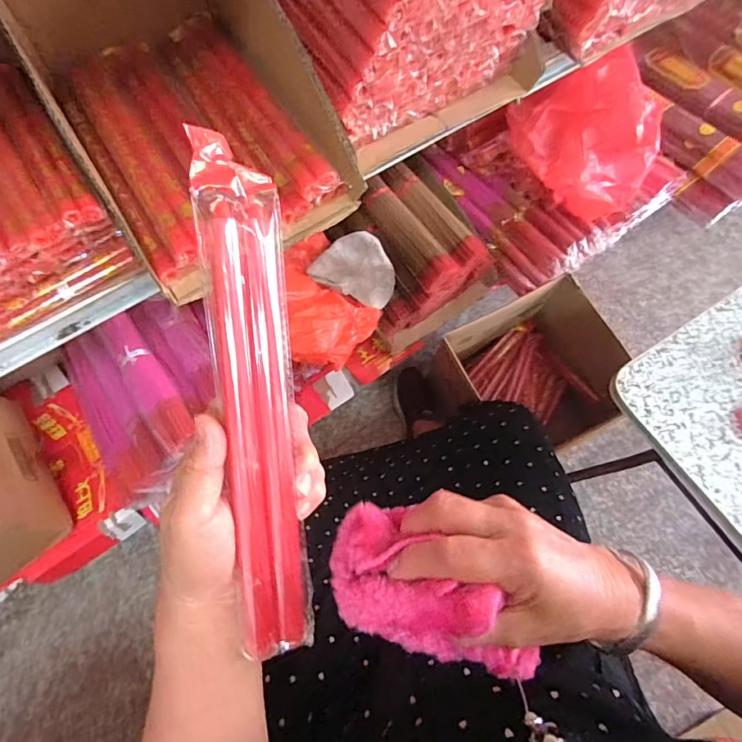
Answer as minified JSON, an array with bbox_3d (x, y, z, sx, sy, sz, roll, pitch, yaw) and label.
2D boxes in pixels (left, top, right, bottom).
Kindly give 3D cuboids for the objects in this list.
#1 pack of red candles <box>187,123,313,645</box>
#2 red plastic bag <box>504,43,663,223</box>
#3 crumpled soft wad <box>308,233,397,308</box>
[{"bbox_3d":[-0.061,0.021,0.250,0.038,0.018,0.278,-5,98,-3],"label":"pack of red candles"},{"bbox_3d":[0.439,-0.473,0.931,0.259,0.167,0.275,-38,75,-13],"label":"red plastic bag"},{"bbox_3d":[-0.027,-0.197,0.939,0.150,0.050,0.151,3,113,8],"label":"crumpled soft wad"}]

